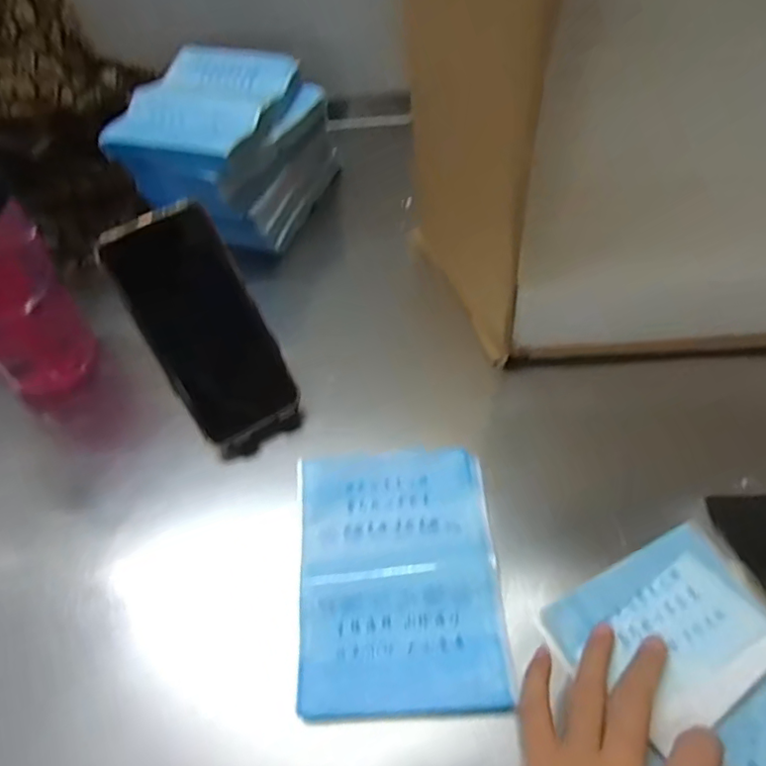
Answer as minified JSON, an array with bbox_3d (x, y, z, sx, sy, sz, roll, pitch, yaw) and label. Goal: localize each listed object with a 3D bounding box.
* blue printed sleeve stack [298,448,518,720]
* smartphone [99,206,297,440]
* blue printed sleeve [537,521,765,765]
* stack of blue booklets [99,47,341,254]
[{"bbox_3d":[0.009,0.117,0.357,0.123,0.010,0.159,-5,54,1],"label":"blue printed sleeve stack"},{"bbox_3d":[-0.124,-0.039,0.395,0.076,0.163,0.008,-31,21,-17],"label":"smartphone"},{"bbox_3d":[0.186,0.170,0.311,0.118,0.022,0.161,-25,56,-13],"label":"blue printed sleeve"},{"bbox_3d":[-0.148,-0.225,0.544,0.139,0.114,0.180,17,57,16],"label":"stack of blue booklets"}]

